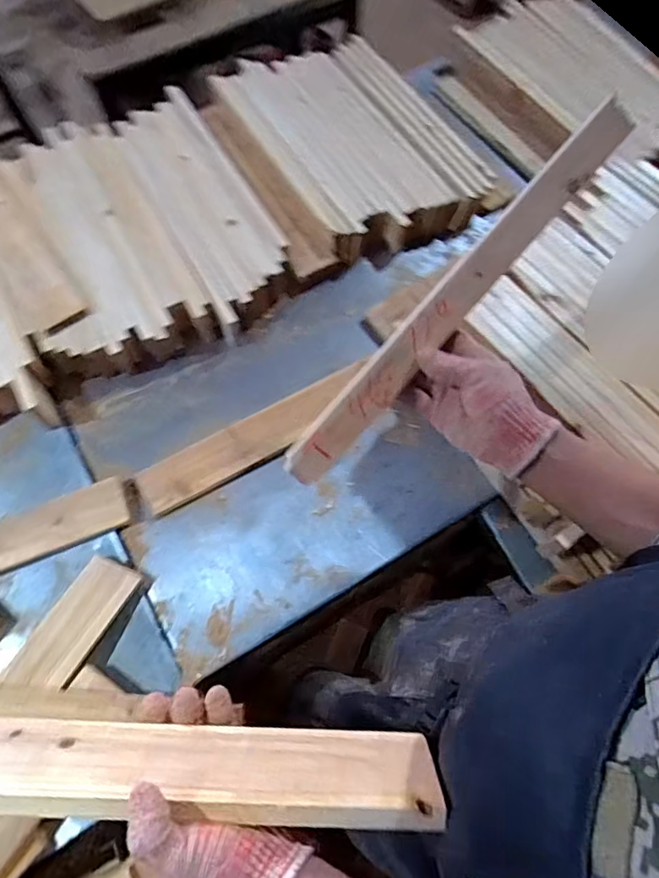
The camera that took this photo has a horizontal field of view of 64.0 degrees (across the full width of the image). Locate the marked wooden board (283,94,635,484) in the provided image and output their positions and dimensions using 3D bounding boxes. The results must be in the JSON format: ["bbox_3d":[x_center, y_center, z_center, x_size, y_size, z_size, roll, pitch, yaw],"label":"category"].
[{"bbox_3d":[0.118,-0.135,0.505,0.038,0.032,0.450,43,92,14],"label":"marked wooden board"}]

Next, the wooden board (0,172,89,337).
[{"bbox_3d":[-0.586,-0.381,0.937,0.105,0.017,0.484,-33,74,-11],"label":"wooden board"}]

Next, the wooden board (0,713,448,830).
[{"bbox_3d":[-0.164,0.256,0.416,0.487,0.086,0.014,3,100,-2],"label":"wooden board"}]

